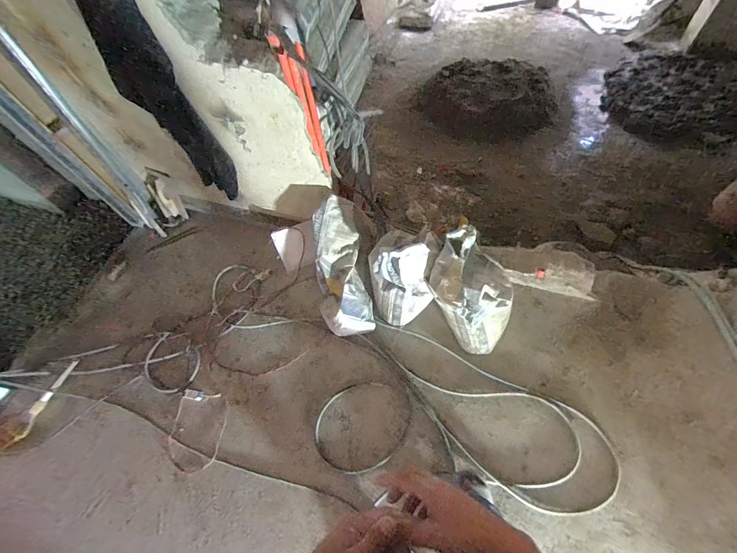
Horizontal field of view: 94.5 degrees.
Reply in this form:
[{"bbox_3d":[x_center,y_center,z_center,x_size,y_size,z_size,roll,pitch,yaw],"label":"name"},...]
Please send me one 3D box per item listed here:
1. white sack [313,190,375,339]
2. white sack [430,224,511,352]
[{"bbox_3d":[-0.122,-0.038,1.475,0.233,0.589,0.143,-9,9,-1],"label":"white sack"},{"bbox_3d":[0.415,0.072,1.366,0.348,0.398,0.291,34,70,22],"label":"white sack"}]

